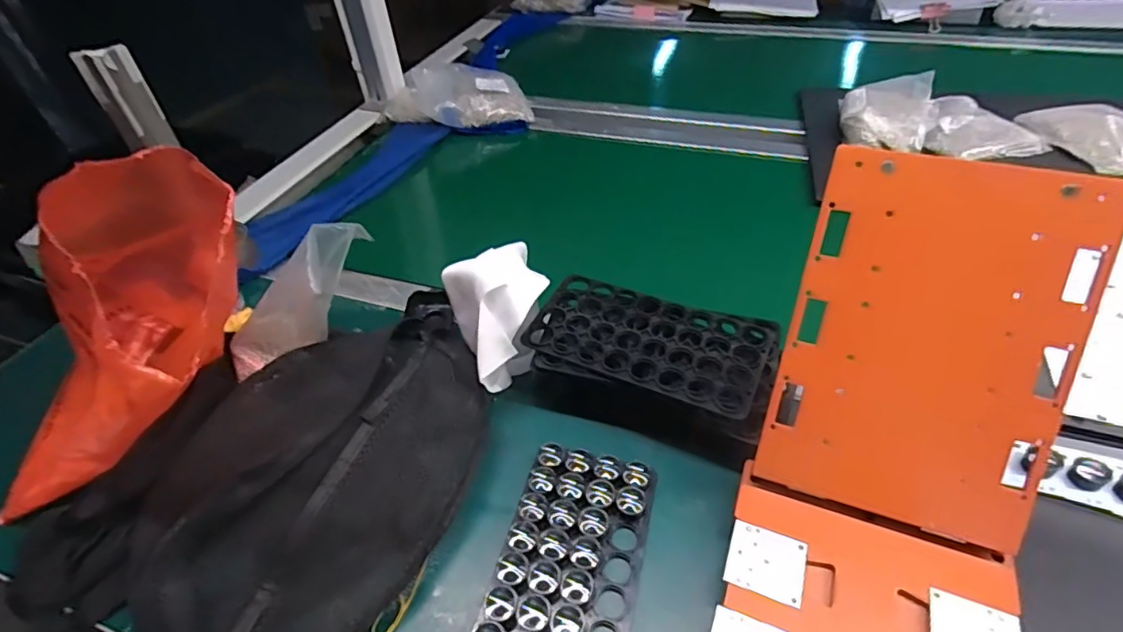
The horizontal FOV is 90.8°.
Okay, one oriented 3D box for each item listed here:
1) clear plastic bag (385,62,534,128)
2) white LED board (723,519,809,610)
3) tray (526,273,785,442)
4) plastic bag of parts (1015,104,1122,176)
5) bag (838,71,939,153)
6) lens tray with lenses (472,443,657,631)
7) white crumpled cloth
[{"bbox_3d":[-0.180,-0.382,0.953,0.249,0.051,0.184,-5,43,-1],"label":"clear plastic bag"},{"bbox_3d":[0.135,0.162,0.364,0.047,0.004,0.044,15,47,19],"label":"white LED board"},{"bbox_3d":[0.075,0.023,0.471,0.203,0.015,0.115,16,47,21],"label":"tray"},{"bbox_3d":[0.726,-0.237,0.729,0.161,0.035,0.185,-11,44,-7],"label":"plastic bag of parts"},{"bbox_3d":[0.463,-0.290,0.791,0.120,0.051,0.164,20,49,23],"label":"bag"},{"bbox_3d":[0.004,0.182,0.389,0.096,0.022,0.189,10,45,15],"label":"lens tray with lenses"},{"bbox_3d":[-0.050,0.009,0.503,0.078,0.120,0.081,-19,45,-15],"label":"white crumpled cloth"}]

